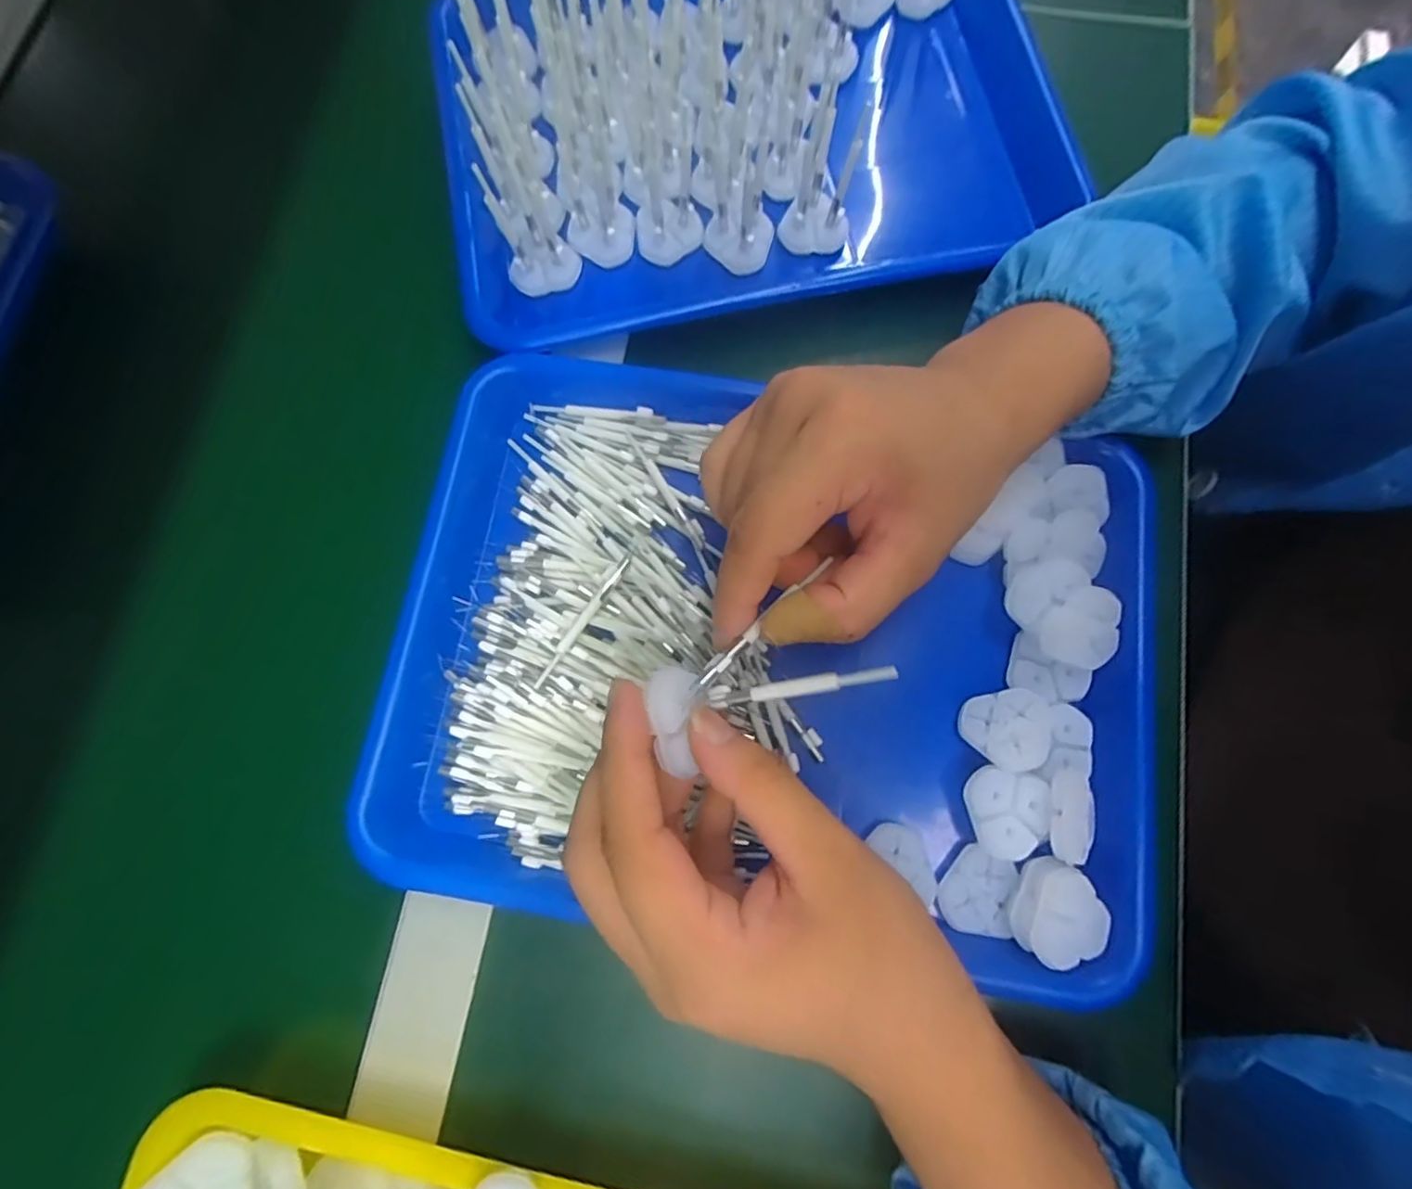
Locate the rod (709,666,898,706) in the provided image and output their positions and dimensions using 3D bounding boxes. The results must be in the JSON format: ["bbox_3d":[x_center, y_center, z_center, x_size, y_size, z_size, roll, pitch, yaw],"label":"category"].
[{"bbox_3d":[0.031,0.031,0.206,0.062,0.004,0.005,-13,76,22],"label":"rod"}]

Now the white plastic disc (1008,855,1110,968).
[{"bbox_3d":[0.144,0.130,0.251,0.033,0.009,0.037,32,80,8],"label":"white plastic disc"}]

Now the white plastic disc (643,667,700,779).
[{"bbox_3d":[-0.010,0.041,0.204,0.015,0.008,0.035,-7,73,0],"label":"white plastic disc"}]

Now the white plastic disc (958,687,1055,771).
[{"bbox_3d":[0.132,0.059,0.276,0.037,0.006,0.036,-8,59,13],"label":"white plastic disc"}]

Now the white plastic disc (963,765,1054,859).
[{"bbox_3d":[0.127,0.093,0.266,0.034,0.013,0.035,0,77,1],"label":"white plastic disc"}]

